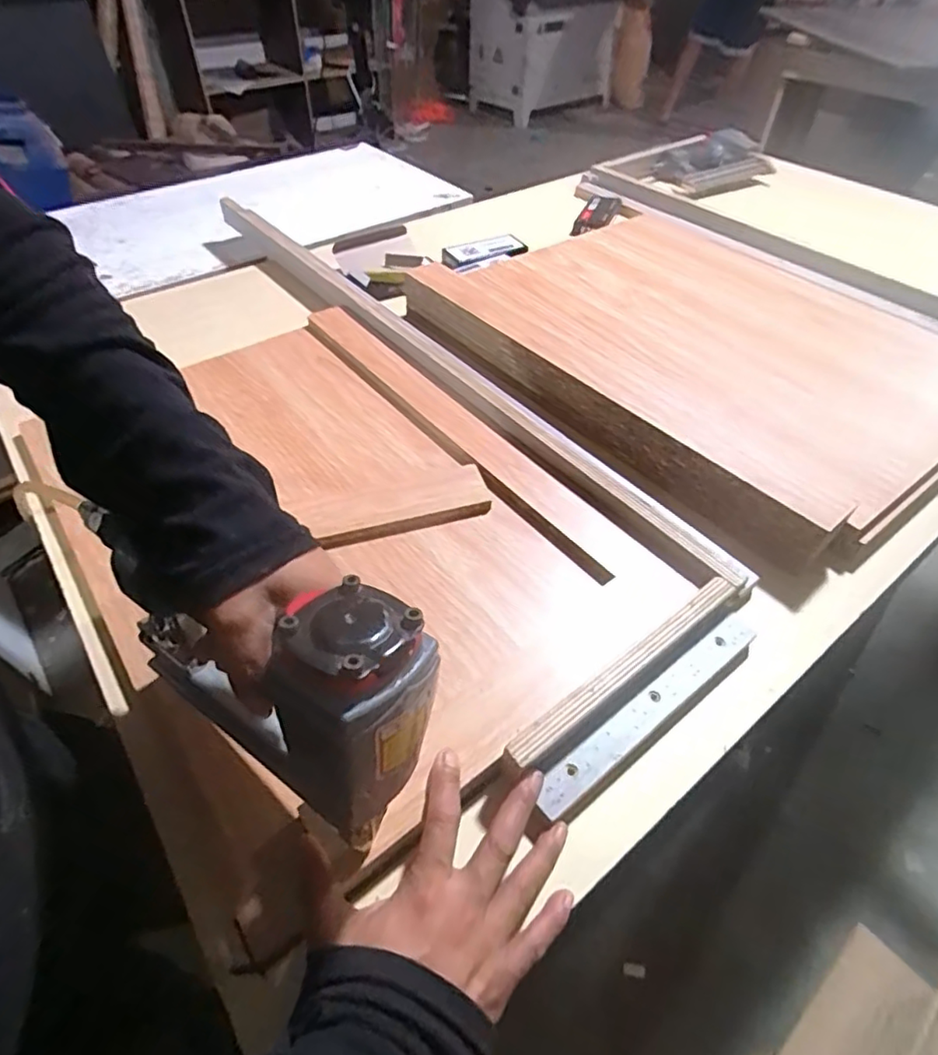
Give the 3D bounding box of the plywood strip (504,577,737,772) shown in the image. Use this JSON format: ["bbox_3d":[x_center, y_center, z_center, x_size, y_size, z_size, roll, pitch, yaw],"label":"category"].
[{"bbox_3d":[0.115,0.100,0.422,0.223,0.032,0.016,-32,57,-22],"label":"plywood strip"}]

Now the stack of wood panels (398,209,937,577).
[{"bbox_3d":[0.298,-0.243,0.730,0.494,0.062,0.596,-32,57,-22],"label":"stack of wood panels"}]

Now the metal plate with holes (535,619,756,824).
[{"bbox_3d":[0.129,0.127,0.411,0.211,0.012,0.023,-30,56,-25],"label":"metal plate with holes"}]

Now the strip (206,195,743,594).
[{"bbox_3d":[-0.068,-0.229,0.710,0.046,0.024,0.947,-33,57,-23],"label":"strip"}]

